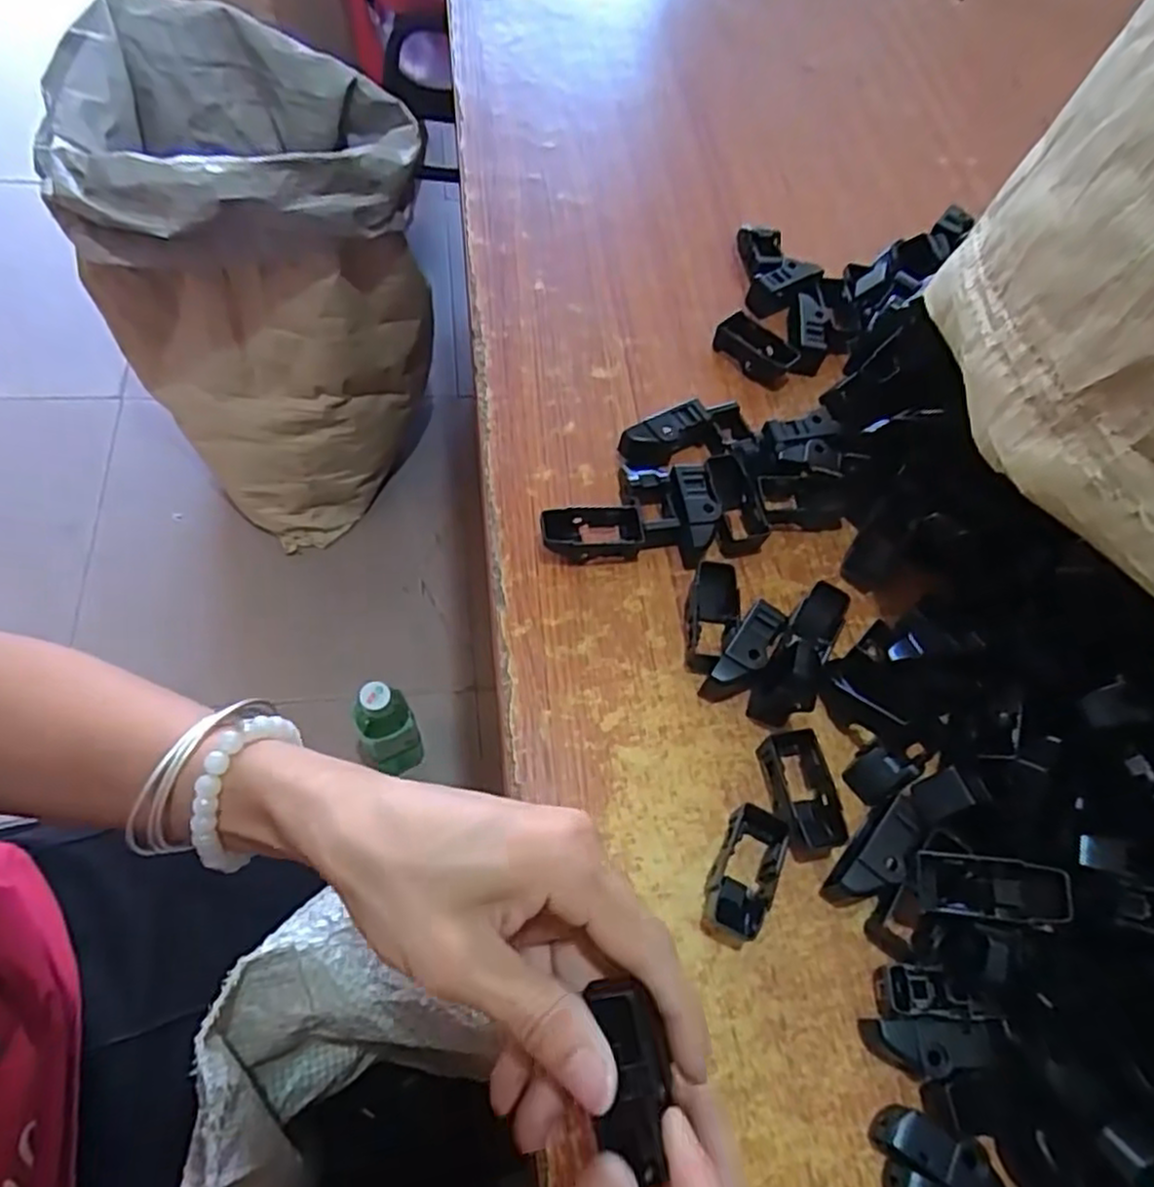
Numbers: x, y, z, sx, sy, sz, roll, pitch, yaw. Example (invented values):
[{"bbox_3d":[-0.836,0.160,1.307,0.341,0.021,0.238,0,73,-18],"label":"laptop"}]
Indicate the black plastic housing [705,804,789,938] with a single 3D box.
[{"bbox_3d":[0.070,0.114,0.293,0.025,0.012,0.048,25,62,6],"label":"black plastic housing"}]

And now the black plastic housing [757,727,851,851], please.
[{"bbox_3d":[0.099,0.086,0.313,0.028,0.018,0.048,-6,64,-11],"label":"black plastic housing"}]

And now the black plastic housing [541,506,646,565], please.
[{"bbox_3d":[0.008,-0.030,0.355,0.050,0.021,0.024,-5,63,-10],"label":"black plastic housing"}]

